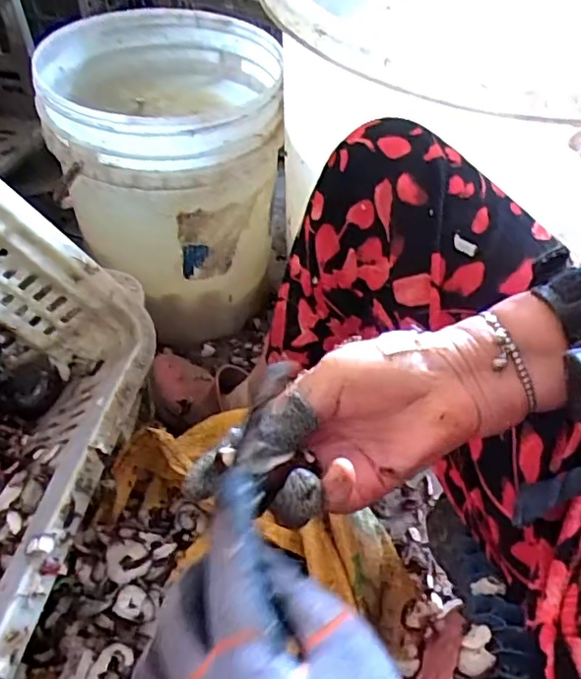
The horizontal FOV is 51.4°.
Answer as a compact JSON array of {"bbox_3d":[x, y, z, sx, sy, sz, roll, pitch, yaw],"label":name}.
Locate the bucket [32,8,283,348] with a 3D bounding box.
[{"bbox_3d":[-0.166,-0.222,0.840,0.275,0.332,0.304,-5,49,-12],"label":"bucket"}]

